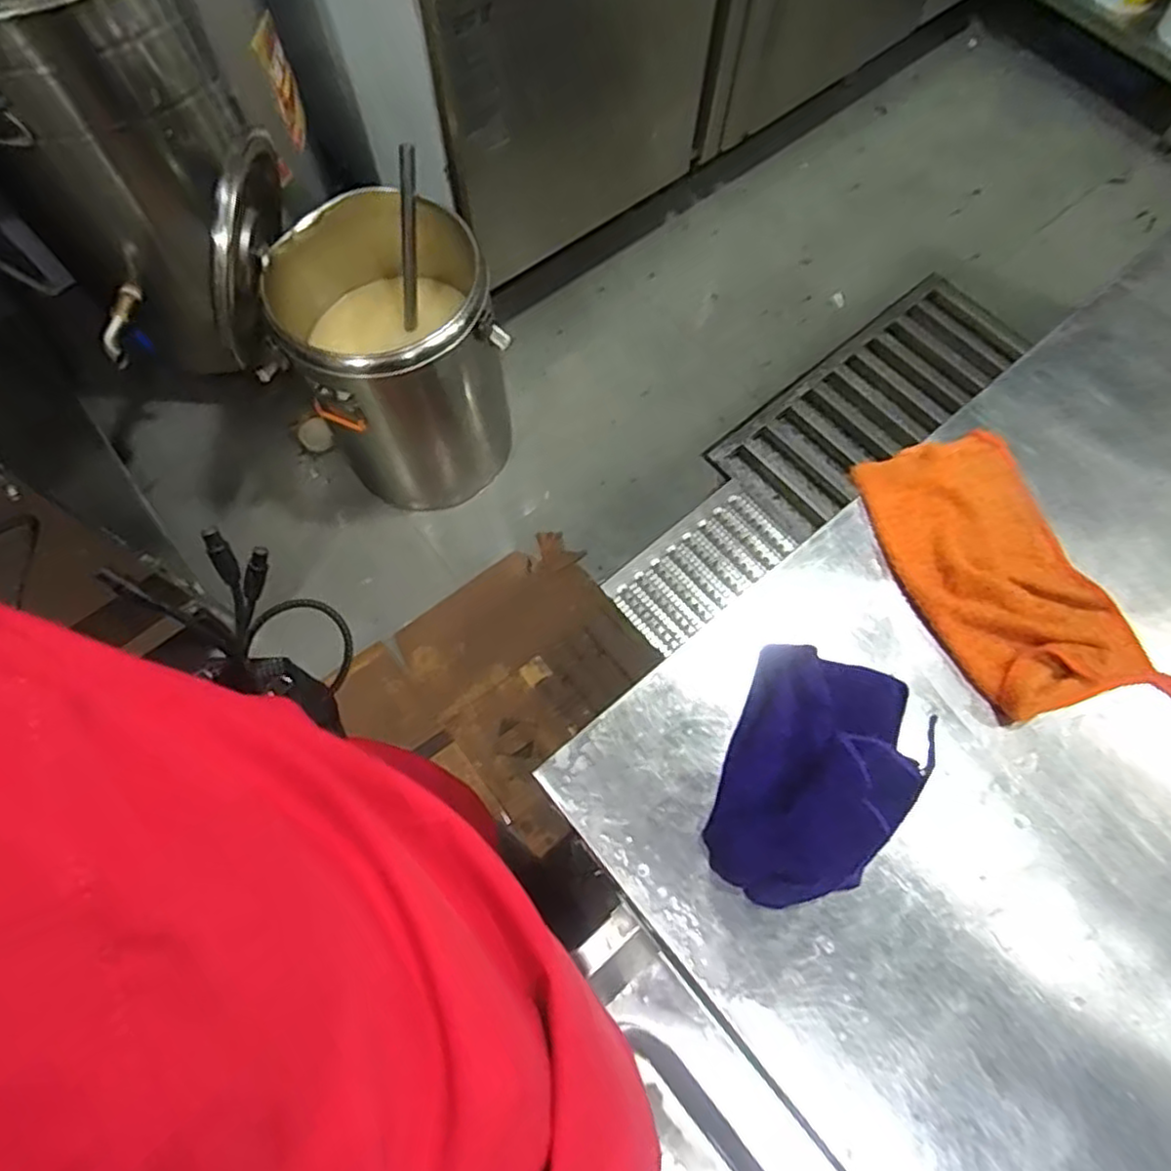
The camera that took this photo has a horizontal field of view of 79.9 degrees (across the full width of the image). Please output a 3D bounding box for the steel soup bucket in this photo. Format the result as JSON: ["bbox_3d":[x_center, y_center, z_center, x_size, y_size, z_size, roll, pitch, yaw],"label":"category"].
[{"bbox_3d":[-0.338,-0.411,1.344,0.383,0.490,0.323,-18,70,-7],"label":"steel soup bucket"}]

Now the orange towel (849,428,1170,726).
[{"bbox_3d":[0.353,-0.014,0.601,0.155,0.020,0.256,-20,70,-9],"label":"orange towel"}]

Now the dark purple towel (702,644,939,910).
[{"bbox_3d":[0.182,0.146,0.529,0.157,0.037,0.198,21,70,7],"label":"dark purple towel"}]

